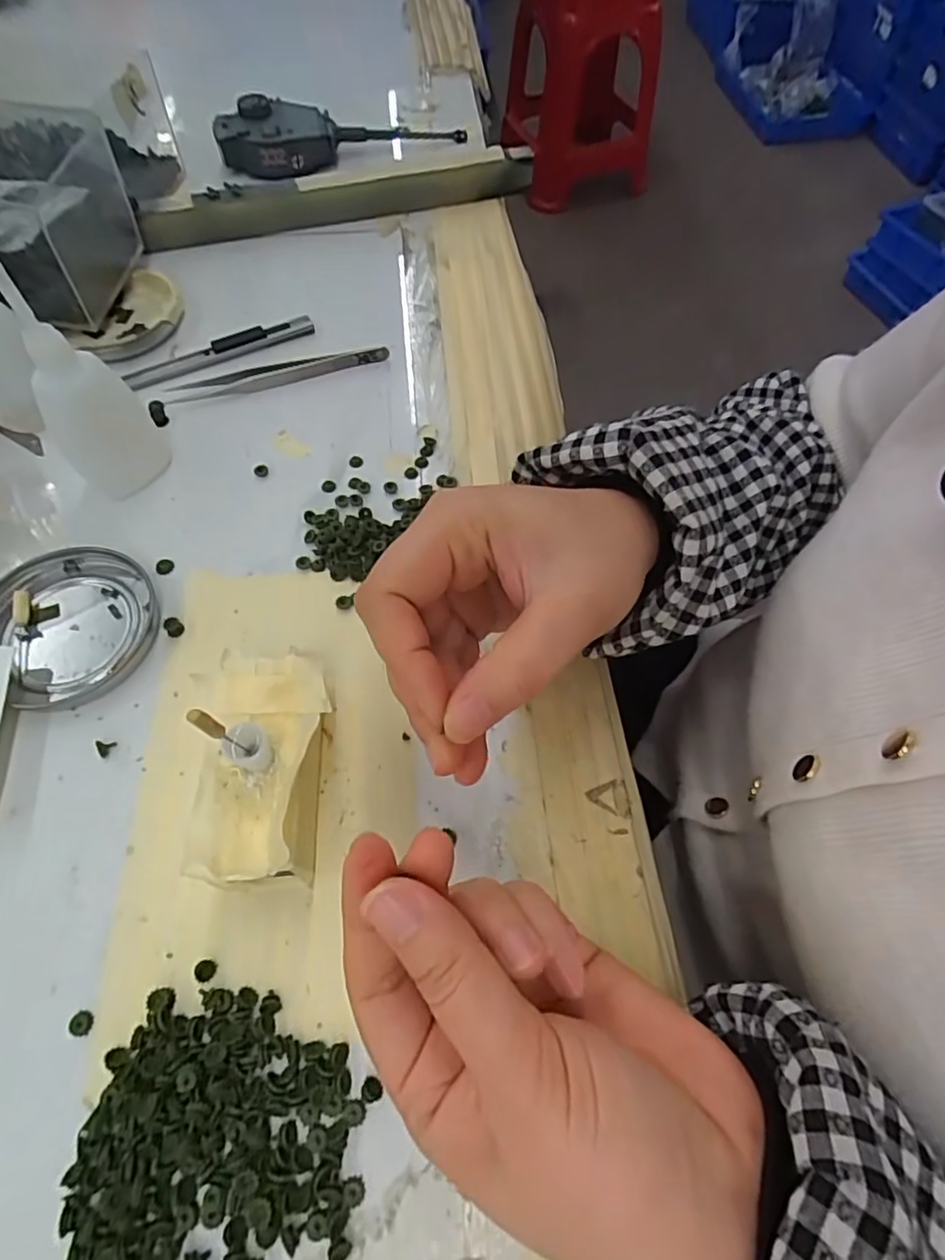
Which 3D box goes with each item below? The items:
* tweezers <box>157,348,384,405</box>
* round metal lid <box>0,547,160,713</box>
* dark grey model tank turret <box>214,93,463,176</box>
[{"bbox_3d":[-0.112,-0.149,0.354,0.127,0.009,0.016,-14,63,-9],"label":"tweezers"},{"bbox_3d":[-0.181,-0.005,0.276,0.076,0.008,0.071,1,61,-1],"label":"round metal lid"},{"bbox_3d":[-0.100,-0.389,0.474,0.187,0.031,0.049,-19,63,-12],"label":"dark grey model tank turret"}]

